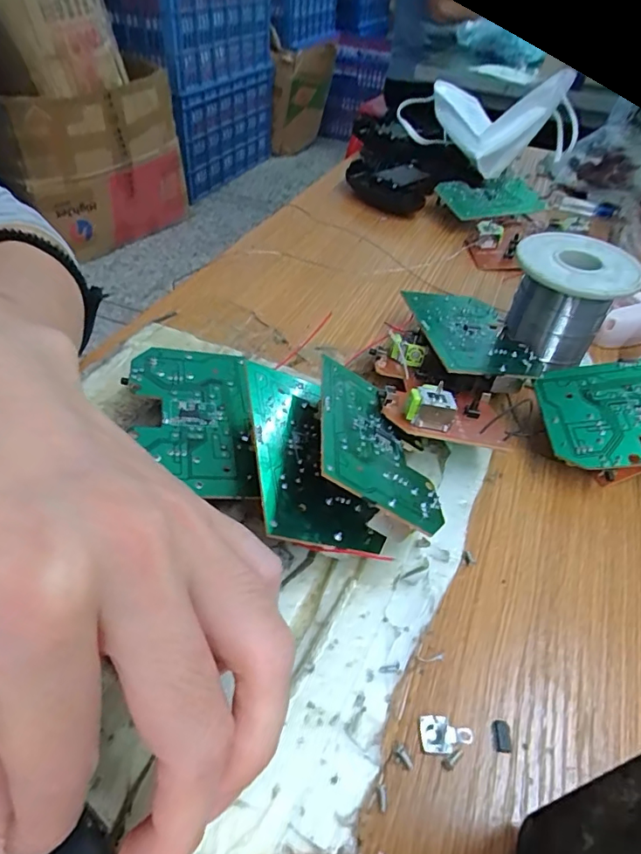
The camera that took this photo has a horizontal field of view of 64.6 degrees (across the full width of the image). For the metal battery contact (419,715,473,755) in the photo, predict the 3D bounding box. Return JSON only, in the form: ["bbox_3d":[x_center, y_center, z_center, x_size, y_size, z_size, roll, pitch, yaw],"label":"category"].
[{"bbox_3d":[0.040,0.095,0.157,0.016,0.004,0.010,4,45,-3],"label":"metal battery contact"}]

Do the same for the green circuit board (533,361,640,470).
[{"bbox_3d":[0.150,-0.008,0.231,0.091,0.004,0.052,-7,60,6],"label":"green circuit board"}]

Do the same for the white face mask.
[{"bbox_3d":[0.157,-0.278,0.463,0.157,0.084,0.102,9,45,2],"label":"white face mask"}]

